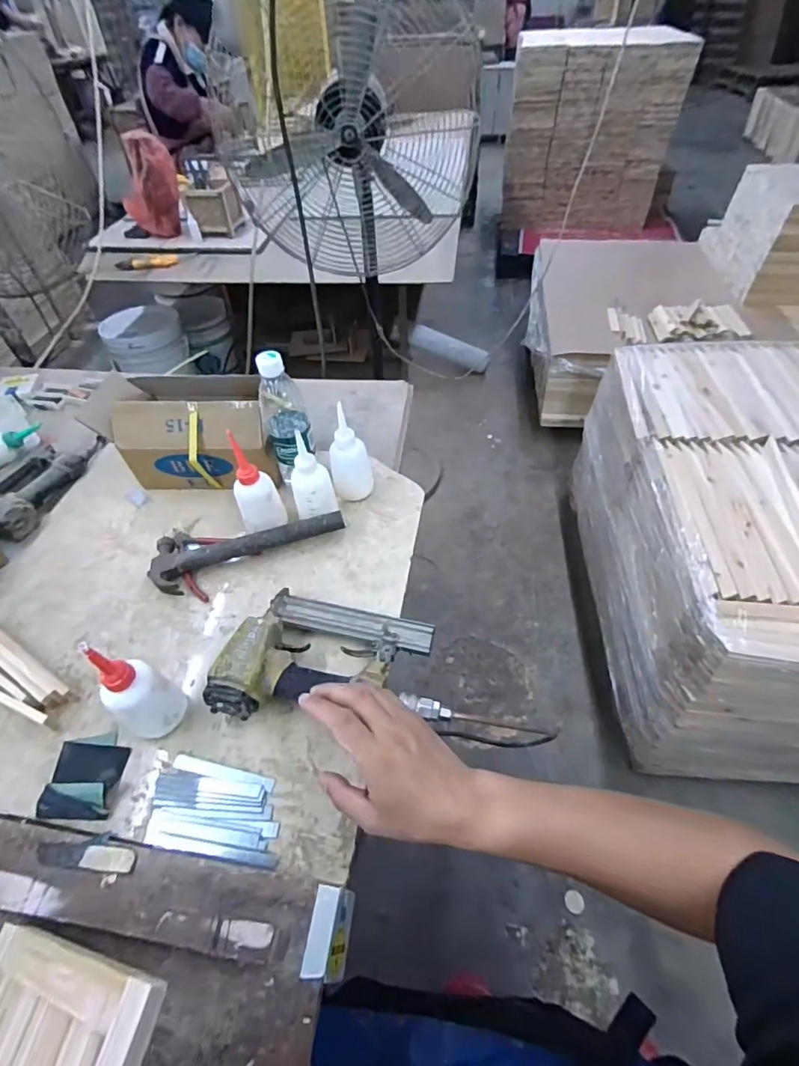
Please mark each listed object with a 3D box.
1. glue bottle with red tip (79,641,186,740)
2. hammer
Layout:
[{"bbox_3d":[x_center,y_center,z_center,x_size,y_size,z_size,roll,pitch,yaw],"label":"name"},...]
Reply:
[{"bbox_3d":[-0.278,0.168,0.513,0.051,0.148,0.063,29,56,24],"label":"glue bottle with red tip"},{"bbox_3d":[-0.226,0.002,0.714,0.274,0.045,0.107,-19,51,-13],"label":"hammer"}]

